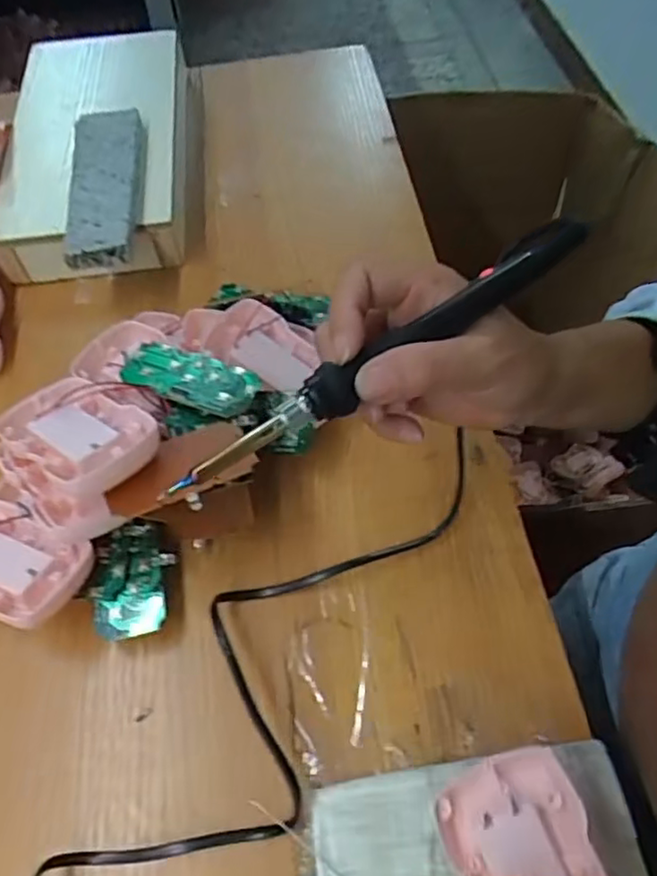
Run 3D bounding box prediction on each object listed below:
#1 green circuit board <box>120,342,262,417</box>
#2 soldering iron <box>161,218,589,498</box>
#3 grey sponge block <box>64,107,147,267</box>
[{"bbox_3d":[-0.078,-0.035,0.360,0.073,0.010,0.036,12,59,11],"label":"green circuit board"},{"bbox_3d":[0.025,-0.036,0.267,0.204,0.018,0.016,-33,61,-9],"label":"soldering iron"},{"bbox_3d":[-0.161,-0.188,0.467,0.052,0.017,0.150,-8,57,-2],"label":"grey sponge block"}]

